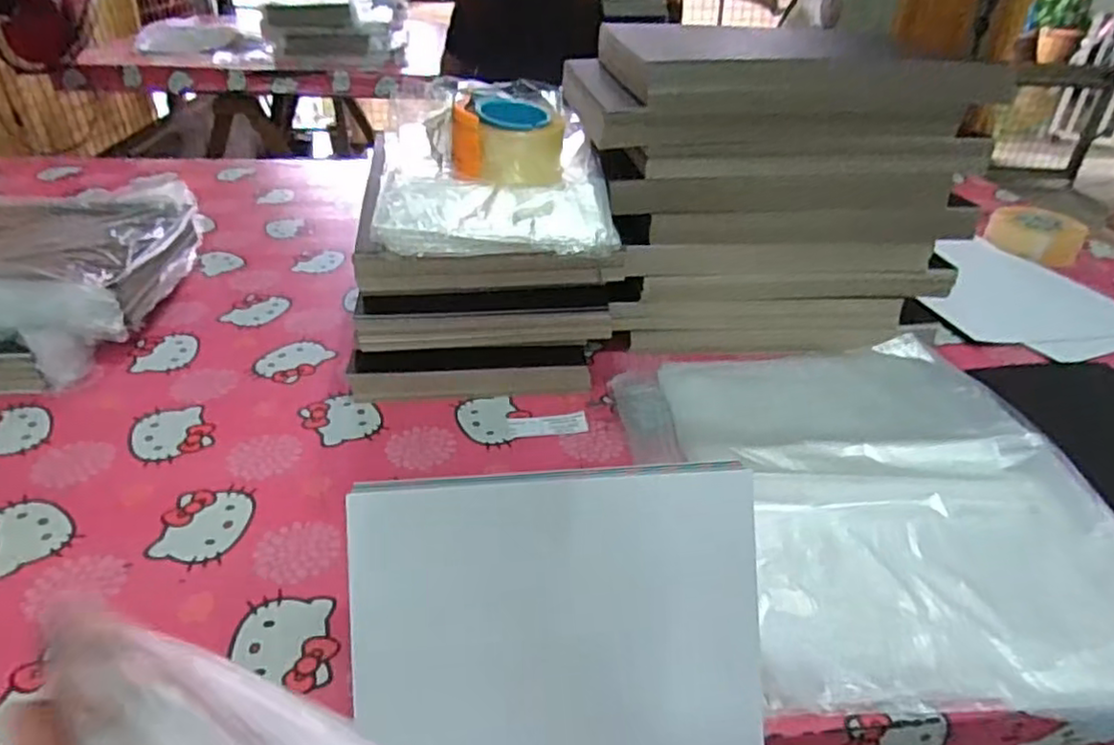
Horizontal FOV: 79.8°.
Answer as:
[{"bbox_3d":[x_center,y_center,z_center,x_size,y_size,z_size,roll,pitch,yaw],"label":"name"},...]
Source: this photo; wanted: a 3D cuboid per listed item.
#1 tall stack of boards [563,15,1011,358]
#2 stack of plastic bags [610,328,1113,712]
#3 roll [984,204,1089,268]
[{"bbox_3d":[0.238,-0.238,0.821,0.432,0.320,0.261,-3,37,-6],"label":"tall stack of boards"},{"bbox_3d":[0.289,0.100,0.627,0.397,0.024,0.431,-3,37,-6],"label":"stack of plastic bags"},{"bbox_3d":[0.795,-0.236,1.104,0.138,0.048,0.142,26,41,30],"label":"roll"}]

